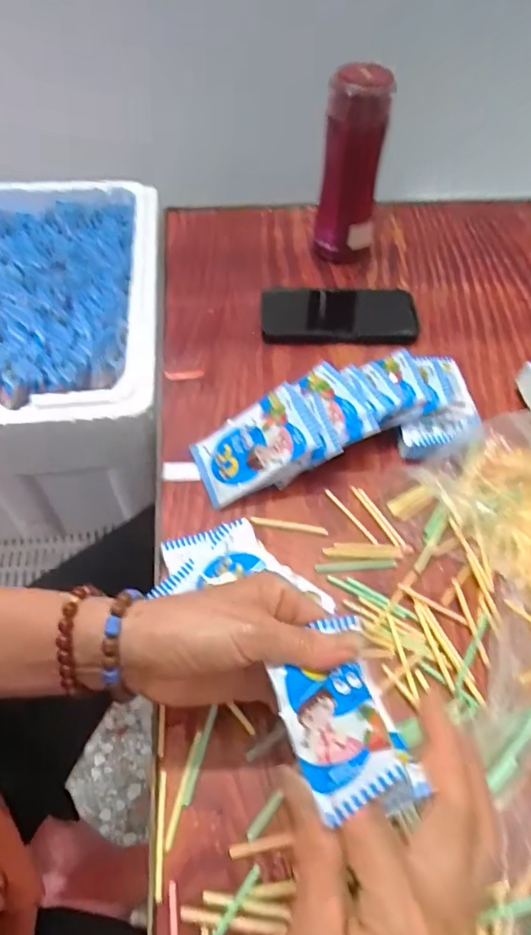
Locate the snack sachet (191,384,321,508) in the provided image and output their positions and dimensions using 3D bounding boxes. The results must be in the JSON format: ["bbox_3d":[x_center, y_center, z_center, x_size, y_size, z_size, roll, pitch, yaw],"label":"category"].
[{"bbox_3d":[-0.011,-0.020,0.446,0.103,0.019,0.074,-34,54,5],"label":"snack sachet"}]

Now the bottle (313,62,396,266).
[{"bbox_3d":[0.095,-0.328,0.600,0.067,0.193,0.061,9,53,4],"label":"bottle"}]

